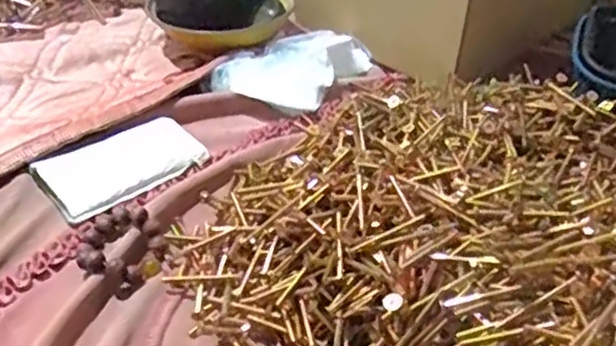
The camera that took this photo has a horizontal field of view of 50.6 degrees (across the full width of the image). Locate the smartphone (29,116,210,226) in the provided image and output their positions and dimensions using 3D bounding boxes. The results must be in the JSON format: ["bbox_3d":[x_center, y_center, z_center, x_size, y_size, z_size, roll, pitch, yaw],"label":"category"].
[{"bbox_3d":[-0.189,-0.009,0.676,0.161,0.012,0.086,-27,50,-32],"label":"smartphone"}]

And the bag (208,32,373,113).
[{"bbox_3d":[-0.004,-0.132,0.820,0.235,0.043,0.093,-16,45,-23],"label":"bag"}]

